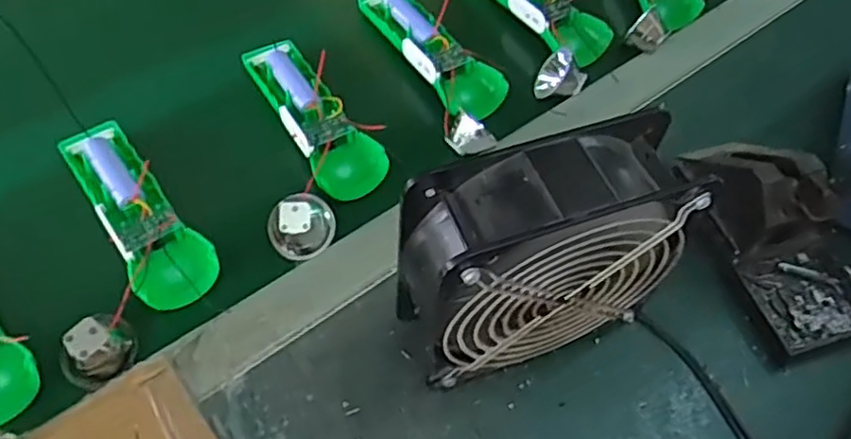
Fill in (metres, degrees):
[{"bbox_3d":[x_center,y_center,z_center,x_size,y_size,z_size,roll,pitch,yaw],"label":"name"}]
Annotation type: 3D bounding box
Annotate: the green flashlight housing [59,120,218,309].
[{"bbox_3d":[-0.193,-0.012,0.470,0.051,0.019,0.170,-28,62,-21],"label":"green flashlight housing"}]

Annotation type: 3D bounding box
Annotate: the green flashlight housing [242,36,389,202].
[{"bbox_3d":[-0.083,-0.078,0.527,0.050,0.029,0.153,-23,60,-18],"label":"green flashlight housing"}]

